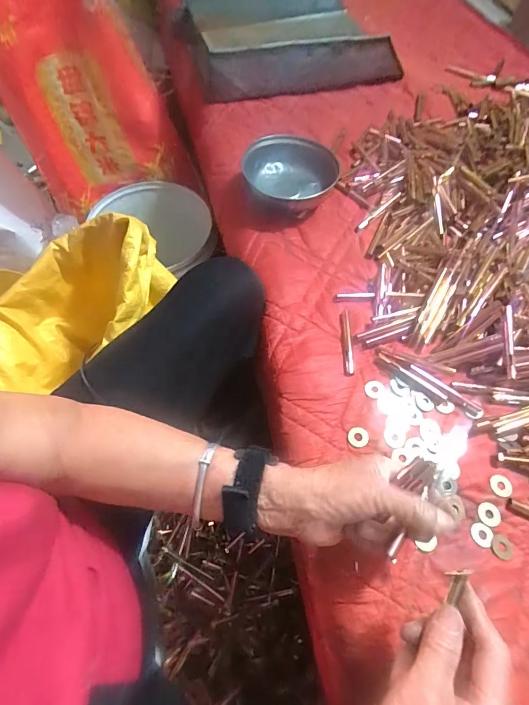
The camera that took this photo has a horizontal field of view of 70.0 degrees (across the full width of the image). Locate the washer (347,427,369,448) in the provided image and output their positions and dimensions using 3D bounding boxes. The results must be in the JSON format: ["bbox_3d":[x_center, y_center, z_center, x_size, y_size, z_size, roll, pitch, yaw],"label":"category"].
[{"bbox_3d":[0.102,0.093,0.413,0.022,0.004,0.021,-10,62,-6],"label":"washer"}]

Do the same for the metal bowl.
[{"bbox_3d":[0.039,-0.268,0.579,0.140,0.050,0.153,18,63,8],"label":"metal bowl"}]

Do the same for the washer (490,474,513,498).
[{"bbox_3d":[0.246,0.139,0.392,0.021,0.004,0.022,-10,62,-7],"label":"washer"}]

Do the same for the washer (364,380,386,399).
[{"bbox_3d":[0.131,0.043,0.445,0.024,0.004,0.022,1,61,-1],"label":"washer"}]

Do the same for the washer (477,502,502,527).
[{"bbox_3d":[0.226,0.163,0.379,0.022,0.004,0.022,1,61,-1],"label":"washer"}]

